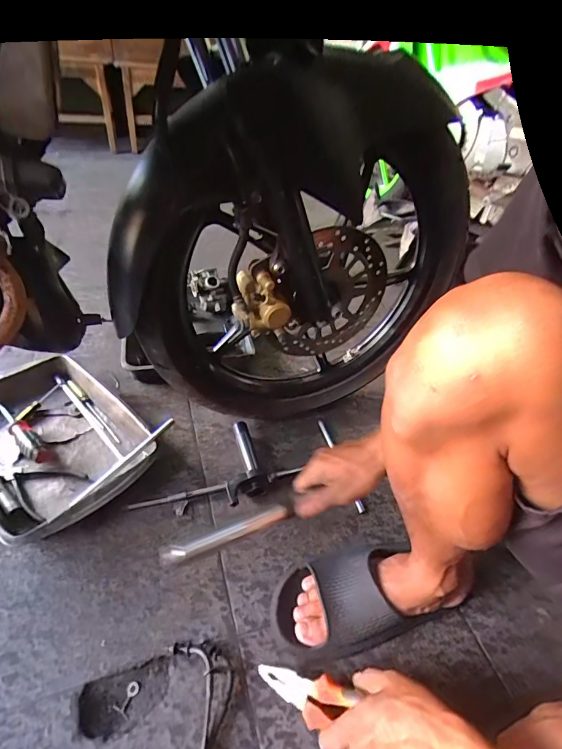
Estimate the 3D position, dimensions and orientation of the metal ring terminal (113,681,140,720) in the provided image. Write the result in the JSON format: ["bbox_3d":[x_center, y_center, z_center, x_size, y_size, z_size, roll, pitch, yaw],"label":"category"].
[{"bbox_3d":[-0.173,0.371,0.465,0.020,0.004,0.031,24,43,18],"label":"metal ring terminal"}]

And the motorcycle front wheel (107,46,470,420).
[{"bbox_3d":[0.035,-0.145,0.614,0.506,0.499,0.129,-18,46,-26],"label":"motorcycle front wheel"}]

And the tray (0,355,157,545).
[{"bbox_3d":[-0.388,0.111,0.680,0.346,0.048,0.242,34,47,28],"label":"tray"}]

